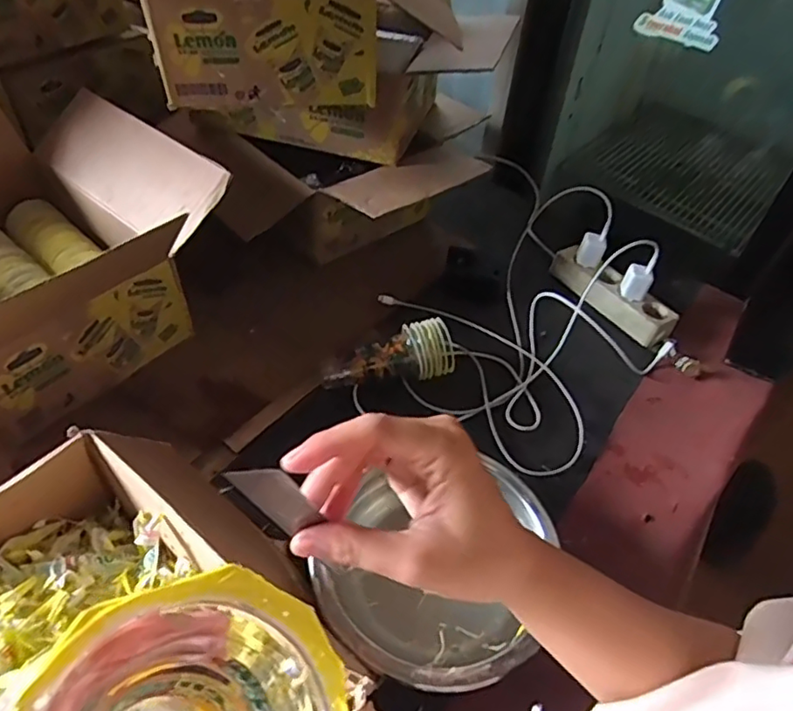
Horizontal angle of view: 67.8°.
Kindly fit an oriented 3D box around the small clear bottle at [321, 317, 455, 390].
[{"bbox_3d":[-0.002,-0.003,0.736,0.174,0.063,0.055,-9,48,-15],"label":"small clear bottle"}]

